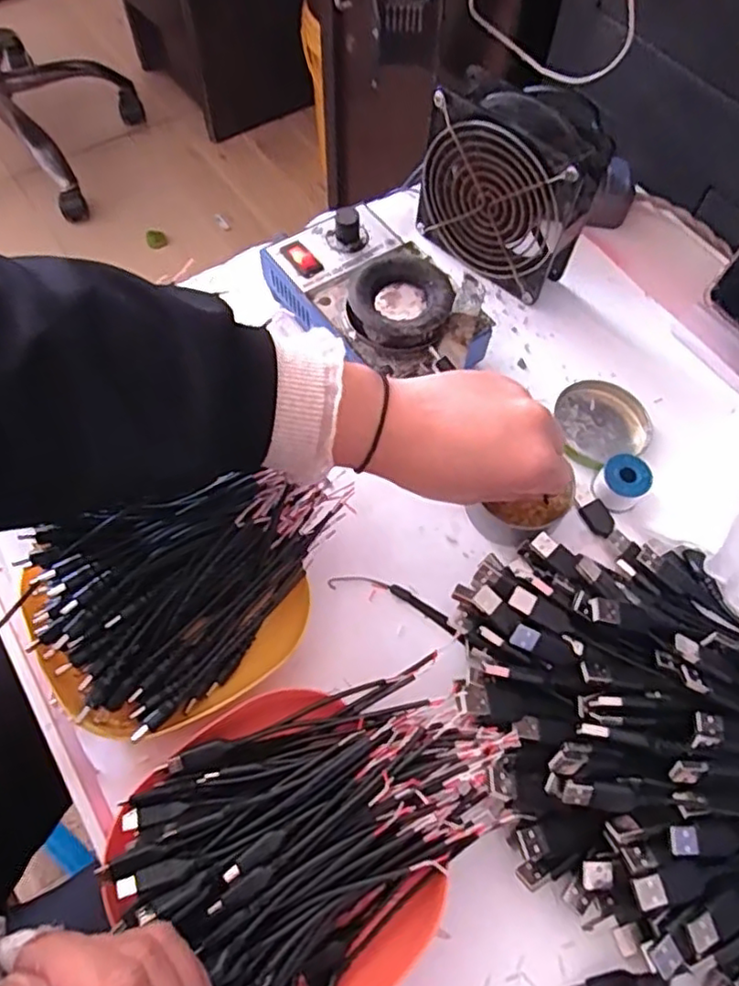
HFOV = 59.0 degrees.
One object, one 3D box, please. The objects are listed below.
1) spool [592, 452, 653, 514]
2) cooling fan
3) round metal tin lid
[{"bbox_3d":[0.162,-0.007,0.418,0.030,0.025,0.028,0,63,-1],"label":"spool"},{"bbox_3d":[0.098,-0.220,0.470,0.118,0.114,0.053,39,69,17],"label":"cooling fan"},{"bbox_3d":[0.162,-0.049,0.453,0.061,0.010,0.061,0,63,-1],"label":"round metal tin lid"}]

